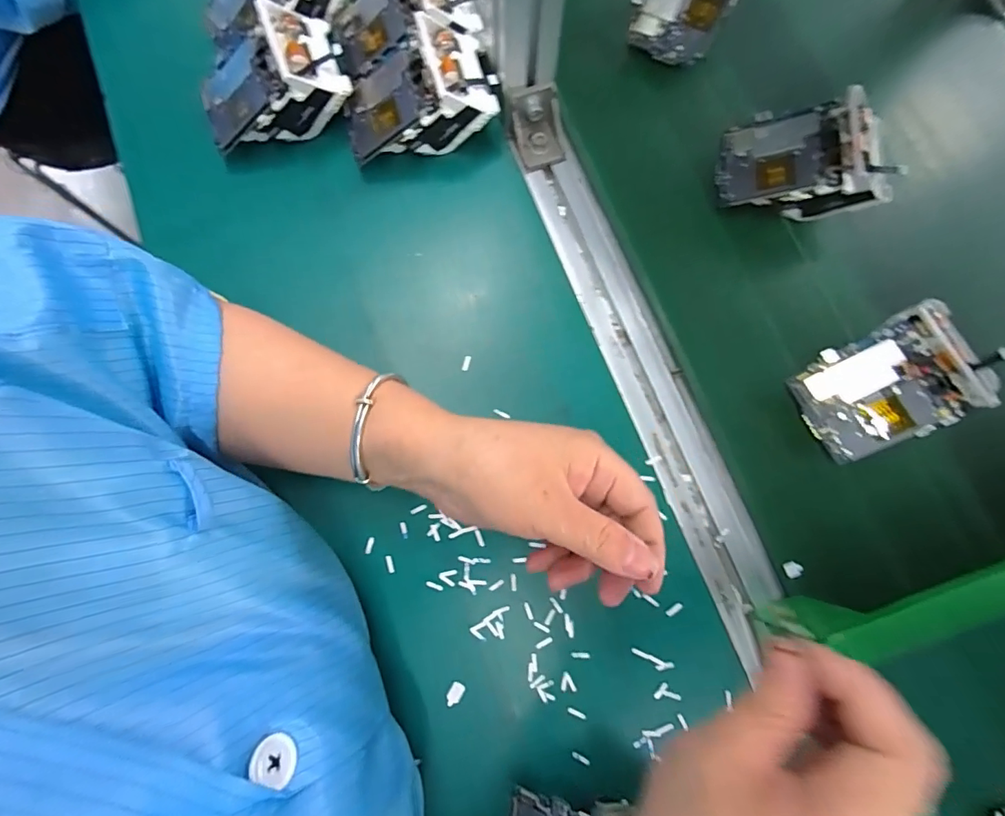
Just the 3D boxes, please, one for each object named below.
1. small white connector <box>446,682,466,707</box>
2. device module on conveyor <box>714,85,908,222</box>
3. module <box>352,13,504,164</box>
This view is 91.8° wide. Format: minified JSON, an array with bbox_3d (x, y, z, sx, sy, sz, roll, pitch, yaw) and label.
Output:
[{"bbox_3d":[-0.032,0.190,0.321,0.009,0.004,0.016,27,80,6],"label":"small white connector"},{"bbox_3d":[0.223,-0.186,0.364,0.113,0.030,0.076,-1,84,18],"label":"device module on conveyor"},{"bbox_3d":[-0.066,-0.238,0.379,0.112,0.060,0.072,-16,79,-2],"label":"module"}]

